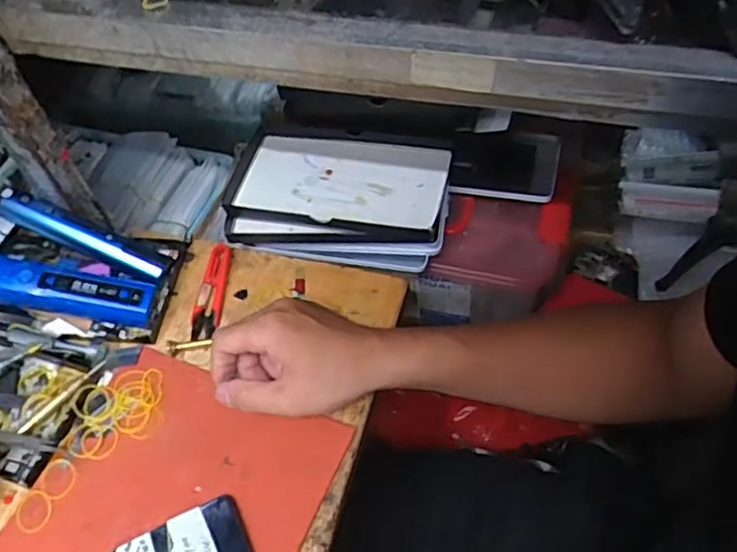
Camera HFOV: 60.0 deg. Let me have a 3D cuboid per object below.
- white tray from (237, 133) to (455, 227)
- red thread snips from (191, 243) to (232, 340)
[{"bbox_3d":[-0.025,-0.089,0.595,0.189,0.020,0.102,10,55,13],"label":"white tray"},{"bbox_3d":[-0.140,0.013,0.567,0.024,0.012,0.096,1,53,4],"label":"red thread snips"}]

